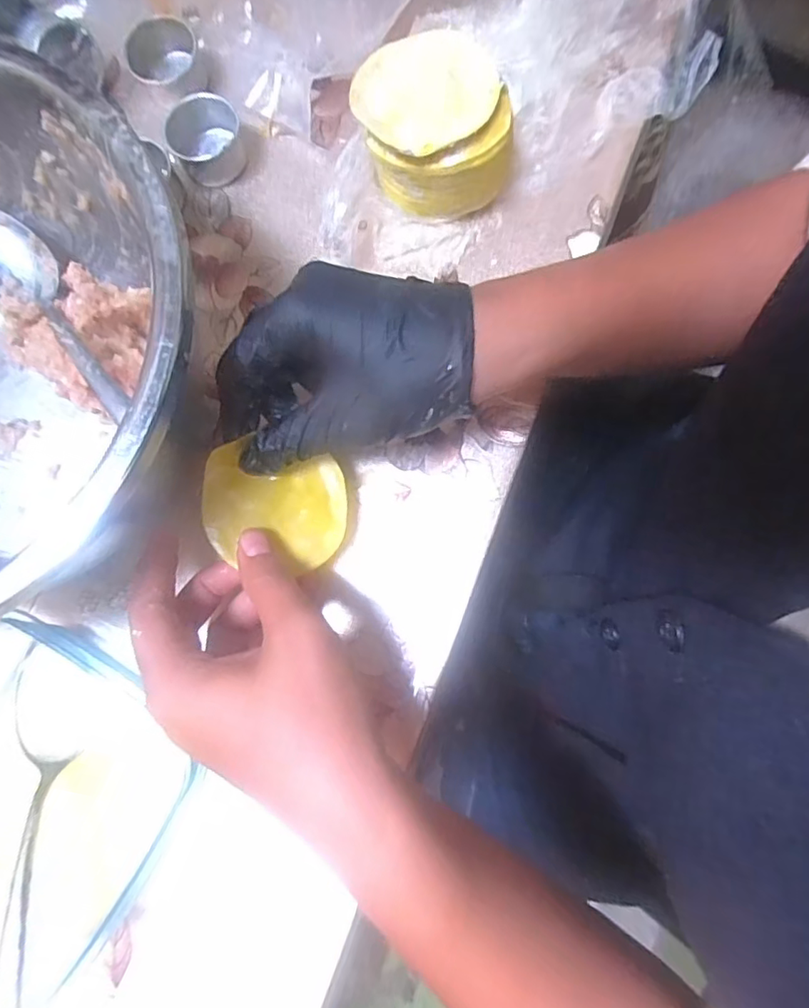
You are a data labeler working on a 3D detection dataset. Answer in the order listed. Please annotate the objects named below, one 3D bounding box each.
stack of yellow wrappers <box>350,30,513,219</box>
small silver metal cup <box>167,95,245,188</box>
[{"bbox_3d":[0.014,-0.198,0.298,0.079,0.043,0.078,0,78,1],"label":"stack of yellow wrappers"},{"bbox_3d":[-0.116,-0.215,0.330,0.042,0.026,0.037,-26,79,-5],"label":"small silver metal cup"}]

